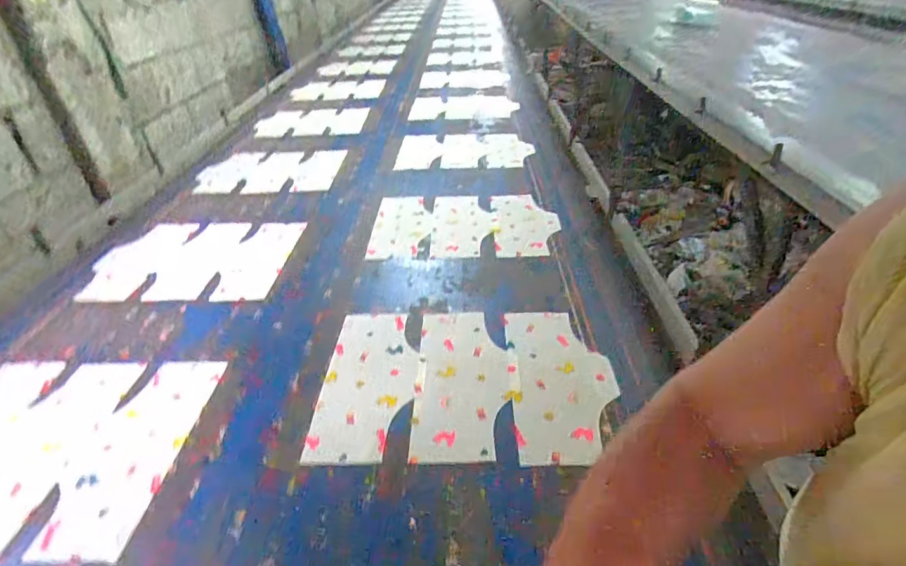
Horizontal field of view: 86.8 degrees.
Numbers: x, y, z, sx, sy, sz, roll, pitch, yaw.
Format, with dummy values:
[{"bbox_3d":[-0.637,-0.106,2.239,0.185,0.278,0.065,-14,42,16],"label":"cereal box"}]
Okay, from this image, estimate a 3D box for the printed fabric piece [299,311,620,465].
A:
[{"bbox_3d":[0.017,0.141,0.731,0.423,0.009,0.303,-1,34,4],"label":"printed fabric piece"}]

